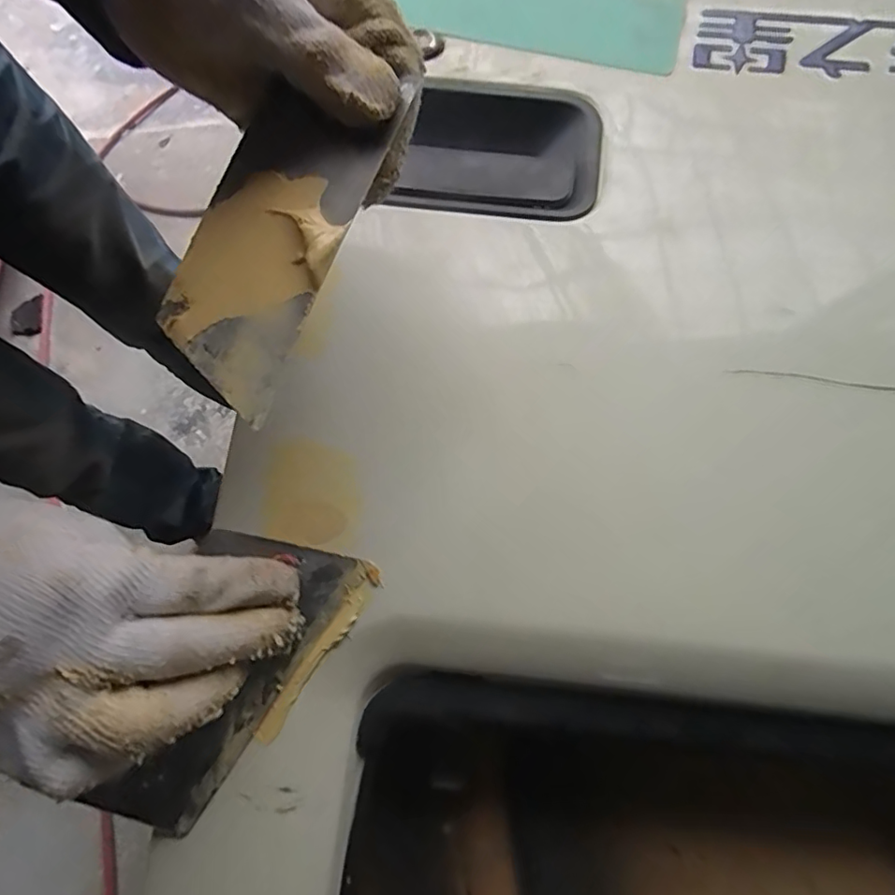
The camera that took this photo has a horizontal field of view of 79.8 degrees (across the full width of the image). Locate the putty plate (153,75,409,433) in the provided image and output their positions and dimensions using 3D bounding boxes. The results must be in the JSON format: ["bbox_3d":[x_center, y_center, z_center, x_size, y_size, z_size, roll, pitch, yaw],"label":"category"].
[{"bbox_3d":[-0.071,-0.079,0.209,0.072,0.011,0.122,24,87,23],"label":"putty plate"}]

